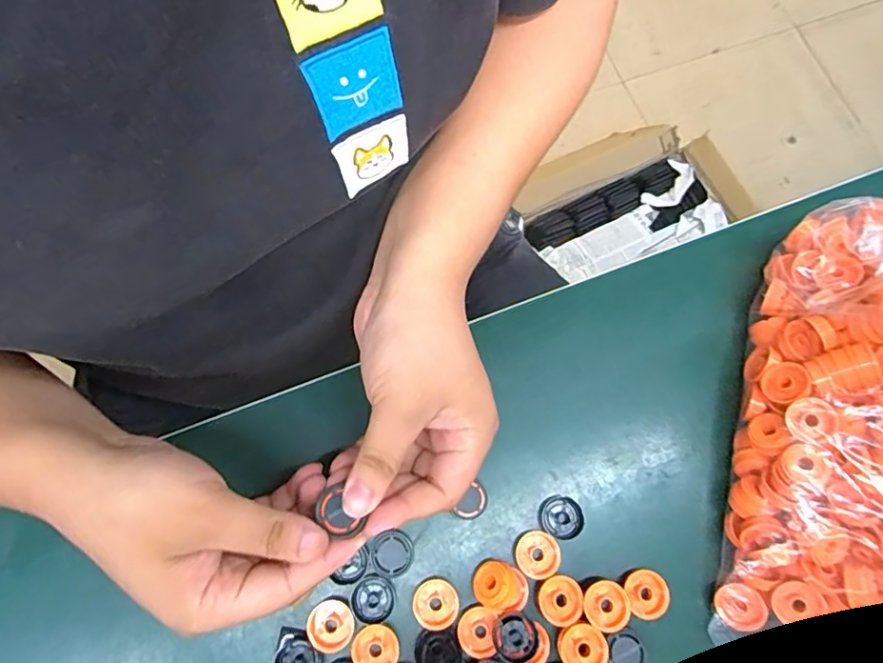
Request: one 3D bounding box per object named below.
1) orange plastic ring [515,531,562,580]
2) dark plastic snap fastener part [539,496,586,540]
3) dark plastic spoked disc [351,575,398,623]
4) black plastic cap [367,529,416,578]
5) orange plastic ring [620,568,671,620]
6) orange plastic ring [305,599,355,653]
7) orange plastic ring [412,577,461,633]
[{"bbox_3d":[0.057,0.132,0.326,0.025,0.004,0.026,-28,59,-3],"label":"orange plastic ring"},{"bbox_3d":[0.073,0.113,0.335,0.026,0.006,0.024,1,74,-3],"label":"dark plastic snap fastener part"},{"bbox_3d":[-0.039,0.154,0.318,0.024,0.004,0.025,1,74,-3],"label":"dark plastic spoked disc"},{"bbox_3d":[-0.029,0.132,0.324,0.025,0.008,0.023,1,74,-3],"label":"black plastic cap"},{"bbox_3d":[0.120,0.153,0.323,0.023,0.004,0.026,-20,77,-8],"label":"orange plastic ring"},{"bbox_3d":[-0.063,0.167,0.312,0.026,0.005,0.026,1,74,-3],"label":"orange plastic ring"},{"bbox_3d":[-0.003,0.157,0.317,0.026,0.004,0.026,1,74,-3],"label":"orange plastic ring"}]

